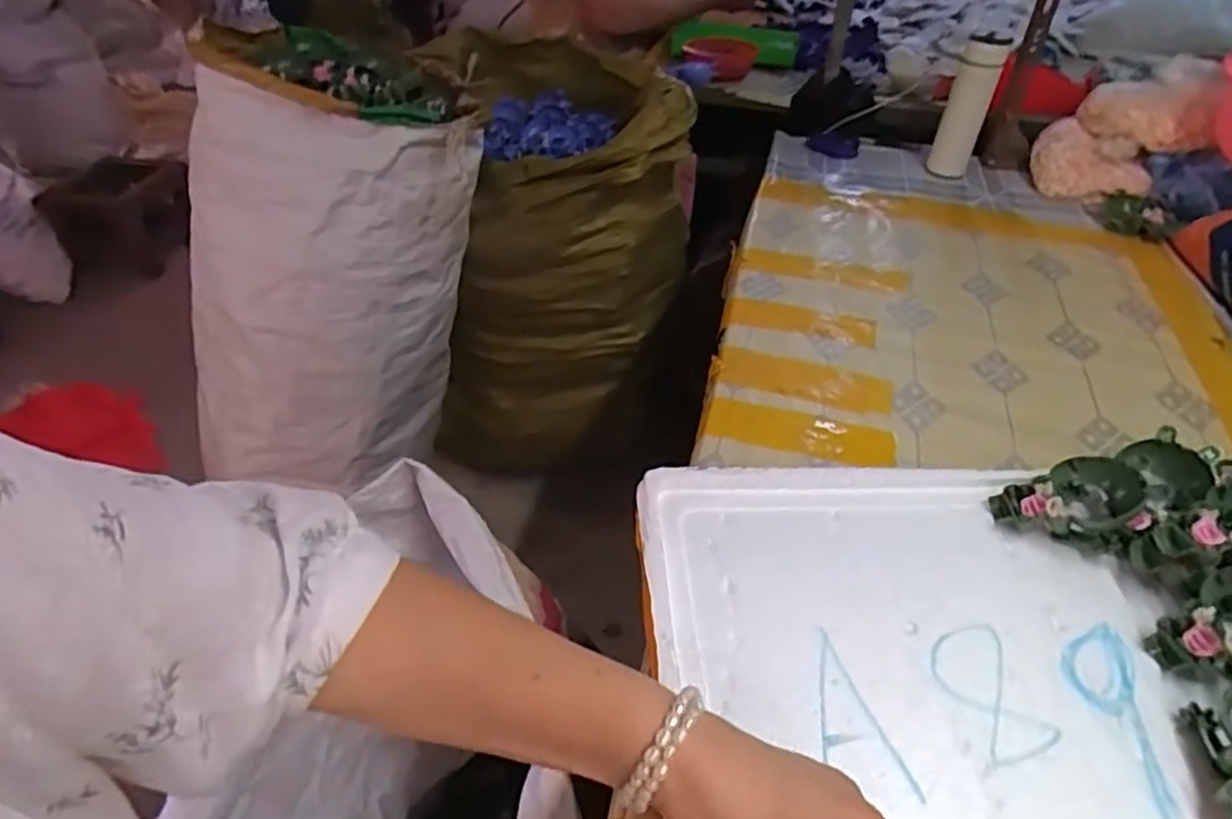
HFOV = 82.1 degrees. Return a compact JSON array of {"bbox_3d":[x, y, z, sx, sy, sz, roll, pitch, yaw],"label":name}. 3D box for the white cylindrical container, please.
[{"bbox_3d":[0.519,-0.452,1.041,0.063,0.170,0.066,20,44,18],"label":"white cylindrical container"}]

